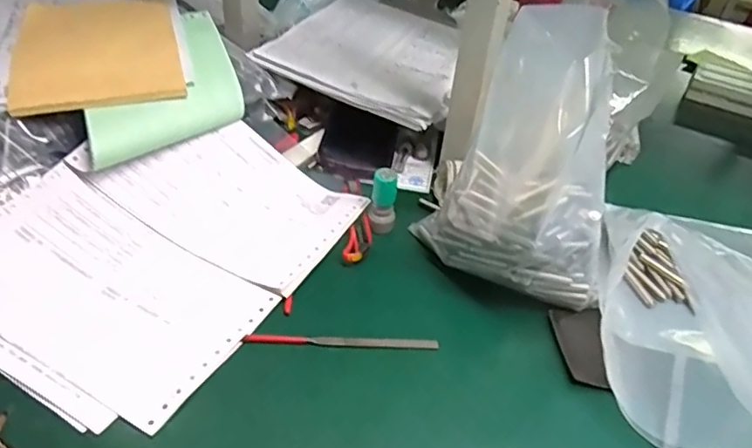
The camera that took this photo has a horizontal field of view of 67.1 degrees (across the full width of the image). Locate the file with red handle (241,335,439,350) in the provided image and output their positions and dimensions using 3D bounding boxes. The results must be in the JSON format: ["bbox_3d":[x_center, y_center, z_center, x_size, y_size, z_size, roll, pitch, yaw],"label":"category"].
[{"bbox_3d":[-0.025,0.087,0.423,0.142,0.007,0.009,3,40,-5],"label":"file with red handle"}]

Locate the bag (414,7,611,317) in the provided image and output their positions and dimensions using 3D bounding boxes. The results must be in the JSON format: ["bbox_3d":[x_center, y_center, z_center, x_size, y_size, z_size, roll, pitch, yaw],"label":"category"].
[{"bbox_3d":[0.111,-0.037,0.418,0.145,0.206,0.073,20,41,14],"label":"bag"}]

